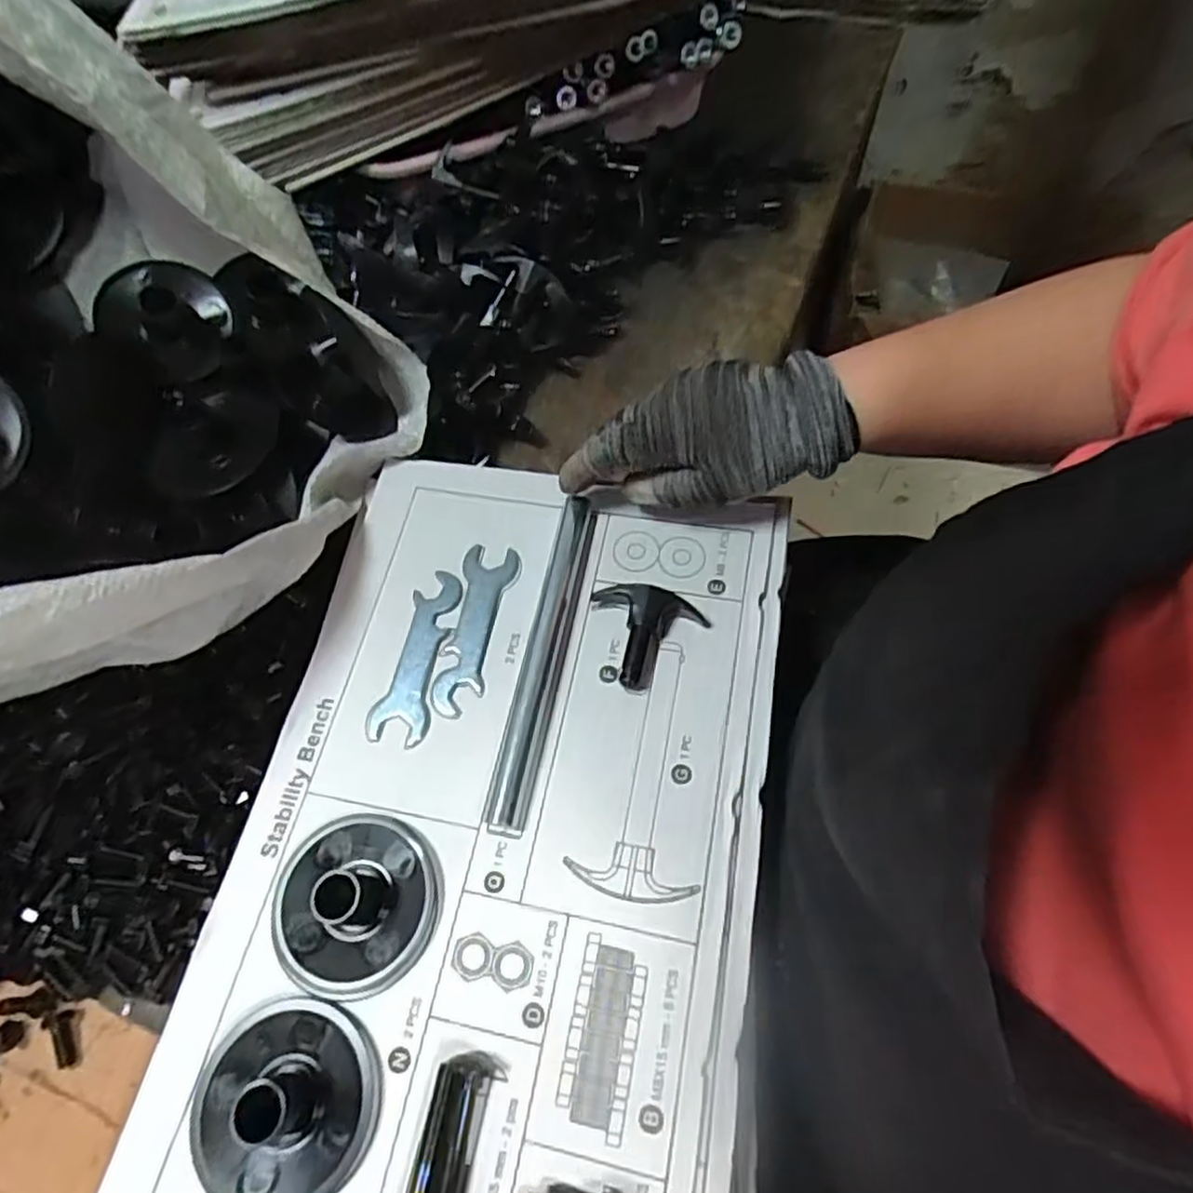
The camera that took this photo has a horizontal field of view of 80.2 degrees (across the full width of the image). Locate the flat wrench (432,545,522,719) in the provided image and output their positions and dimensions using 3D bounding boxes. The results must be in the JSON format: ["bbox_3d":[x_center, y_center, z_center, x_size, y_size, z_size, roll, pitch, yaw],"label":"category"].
[{"bbox_3d":[-0.064,0.016,0.371,0.028,0.004,0.093,8,66,8],"label":"flat wrench"}]

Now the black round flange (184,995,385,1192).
[{"bbox_3d":[-0.124,0.199,0.274,0.069,0.026,0.073,-2,65,4],"label":"black round flange"}]

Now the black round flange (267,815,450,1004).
[{"bbox_3d":[-0.107,0.131,0.305,0.073,0.027,0.072,-2,65,4],"label":"black round flange"}]

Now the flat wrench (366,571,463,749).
[{"bbox_3d":[-0.094,0.030,0.368,0.030,0.004,0.092,6,66,7],"label":"flat wrench"}]

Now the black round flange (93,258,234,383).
[{"bbox_3d":[-0.239,-0.161,0.395,0.065,0.025,0.065,6,75,-23],"label":"black round flange"}]

